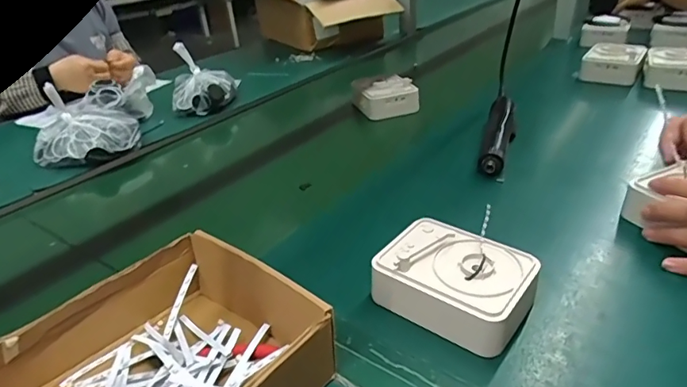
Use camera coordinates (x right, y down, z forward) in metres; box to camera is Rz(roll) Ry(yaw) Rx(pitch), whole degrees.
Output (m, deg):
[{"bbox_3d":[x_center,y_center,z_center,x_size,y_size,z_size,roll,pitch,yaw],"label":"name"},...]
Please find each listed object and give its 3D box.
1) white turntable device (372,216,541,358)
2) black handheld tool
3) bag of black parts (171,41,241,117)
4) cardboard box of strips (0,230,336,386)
[{"bbox_3d":[0.101,0.078,0.437,0.128,0.055,0.093,18,36,34],"label":"white turntable device"},{"bbox_3d":[0.227,-0.087,0.707,0.041,0.048,0.199,7,31,19],"label":"black handheld tool"},{"bbox_3d":[-0.284,-0.230,0.985,0.128,0.111,0.136,-8,29,-6],"label":"bag of black parts"},{"bbox_3d":[-0.141,0.129,0.351,0.186,0.076,0.206,19,37,36],"label":"cardboard box of strips"}]

